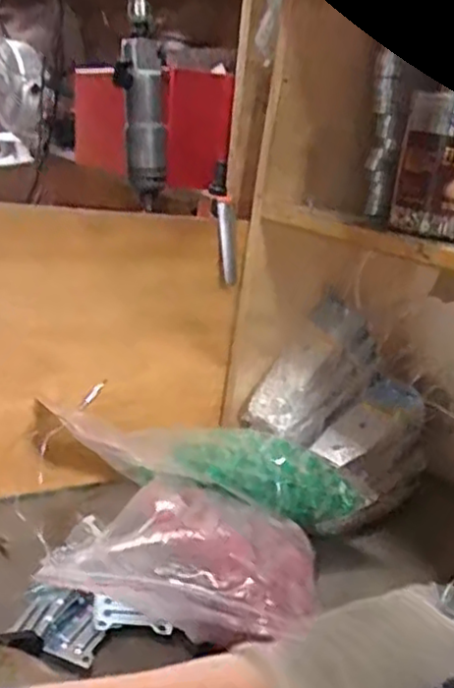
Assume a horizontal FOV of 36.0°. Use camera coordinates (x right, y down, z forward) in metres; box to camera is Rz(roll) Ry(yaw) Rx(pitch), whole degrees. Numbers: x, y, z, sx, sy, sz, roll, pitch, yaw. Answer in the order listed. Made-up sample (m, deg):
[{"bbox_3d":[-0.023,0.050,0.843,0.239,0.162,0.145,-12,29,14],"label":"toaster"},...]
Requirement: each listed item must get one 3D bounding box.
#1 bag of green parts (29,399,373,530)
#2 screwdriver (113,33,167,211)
[{"bbox_3d":[-0.013,0.116,0.637,0.293,0.076,0.056,15,20,-8],"label":"bag of green parts"},{"bbox_3d":[-0.086,-0.225,0.709,0.044,0.154,0.045,8,16,1],"label":"screwdriver"}]

